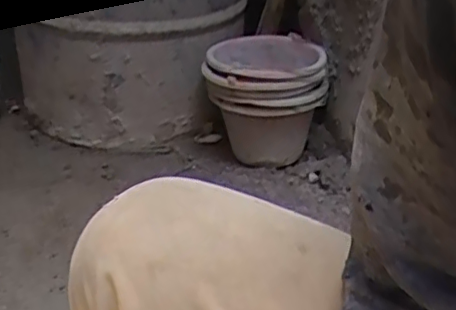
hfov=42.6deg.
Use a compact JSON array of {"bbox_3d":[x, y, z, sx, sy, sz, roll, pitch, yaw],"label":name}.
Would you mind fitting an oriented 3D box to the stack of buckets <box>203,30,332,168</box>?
[{"bbox_3d":[0.078,-0.123,1.330,0.245,0.265,0.260,4,31,-1],"label":"stack of buckets"}]

